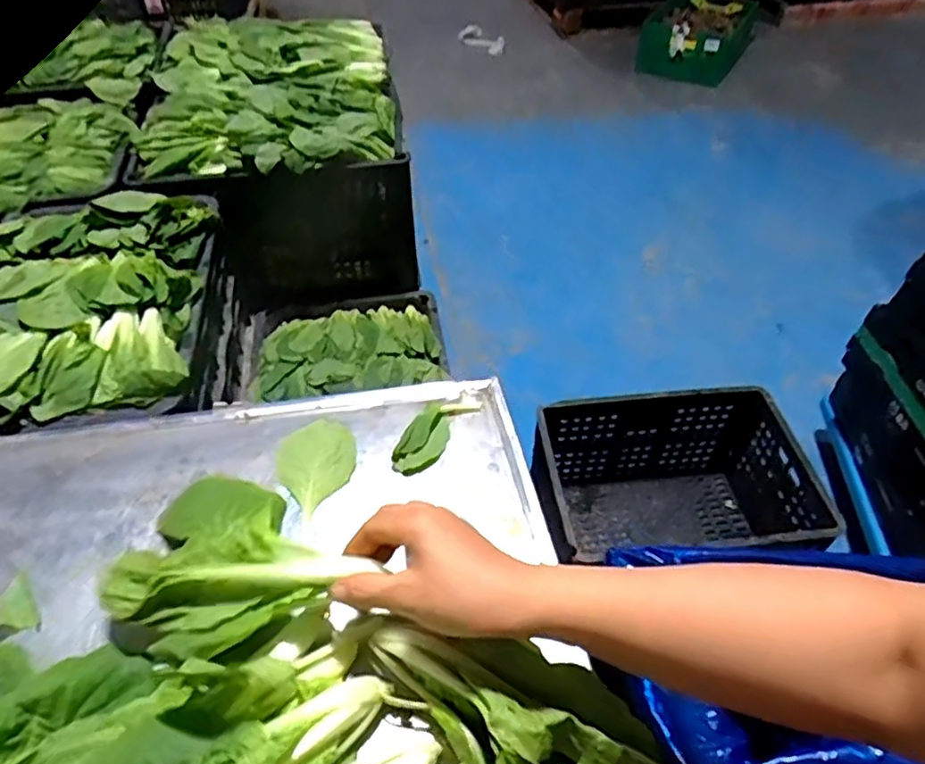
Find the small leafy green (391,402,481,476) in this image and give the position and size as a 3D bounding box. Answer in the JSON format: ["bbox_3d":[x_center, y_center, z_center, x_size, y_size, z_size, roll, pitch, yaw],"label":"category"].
[{"bbox_3d":[-0.026,0.043,0.570,0.042,0.013,0.097,23,50,19],"label":"small leafy green"}]

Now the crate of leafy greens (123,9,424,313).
[{"bbox_3d":[-0.366,-0.471,1.343,0.449,0.338,0.587,-7,47,-8],"label":"crate of leafy greens"}]

